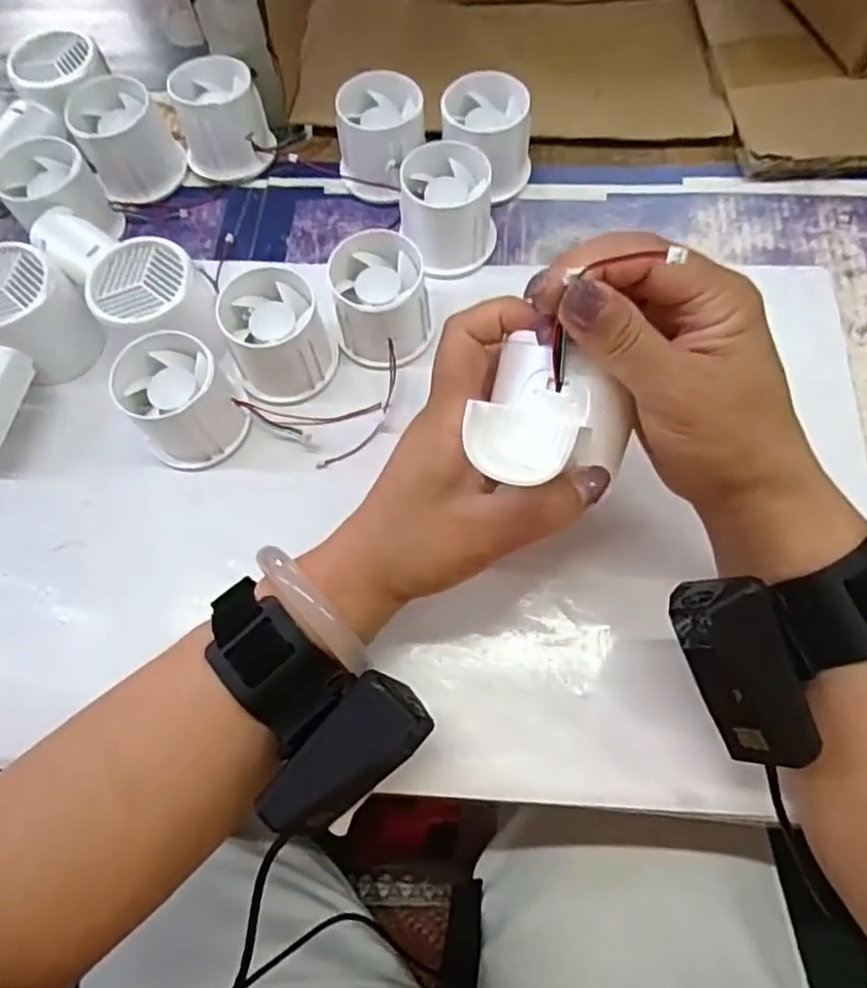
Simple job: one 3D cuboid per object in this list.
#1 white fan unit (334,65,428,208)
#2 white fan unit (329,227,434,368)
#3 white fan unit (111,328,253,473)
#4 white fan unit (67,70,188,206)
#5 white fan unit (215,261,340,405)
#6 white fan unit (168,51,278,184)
[{"bbox_3d":[-0.032,-0.214,0.400,0.054,0.050,0.060,-2,70,2],"label":"white fan unit"},{"bbox_3d":[-0.028,-0.103,0.360,0.048,0.049,0.059,-8,70,0],"label":"white fan unit"},{"bbox_3d":[-0.132,-0.049,0.342,0.051,0.046,0.057,-35,72,-10],"label":"white fan unit"},{"bbox_3d":[-0.193,-0.223,0.415,0.054,0.046,0.062,-30,72,-8],"label":"white fan unit"},{"bbox_3d":[-0.084,-0.086,0.356,0.053,0.051,0.055,-1,70,2],"label":"white fan unit"},{"bbox_3d":[-0.135,-0.237,0.415,0.054,0.046,0.055,-1,70,2],"label":"white fan unit"}]

